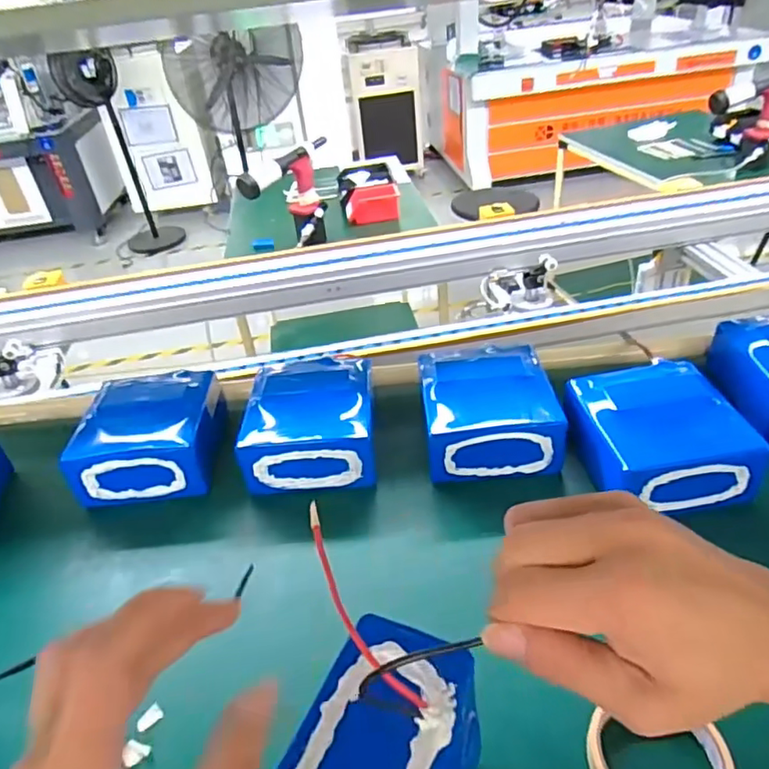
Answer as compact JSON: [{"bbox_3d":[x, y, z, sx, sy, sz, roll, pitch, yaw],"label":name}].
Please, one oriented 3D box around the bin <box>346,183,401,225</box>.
[{"bbox_3d":[-0.034,-0.519,1.694,0.156,0.079,0.106,-3,37,6],"label":"bin"}]

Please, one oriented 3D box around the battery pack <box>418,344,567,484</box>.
[{"bbox_3d":[0.114,0.023,0.667,0.142,0.083,0.150,-7,37,0],"label":"battery pack"}]

